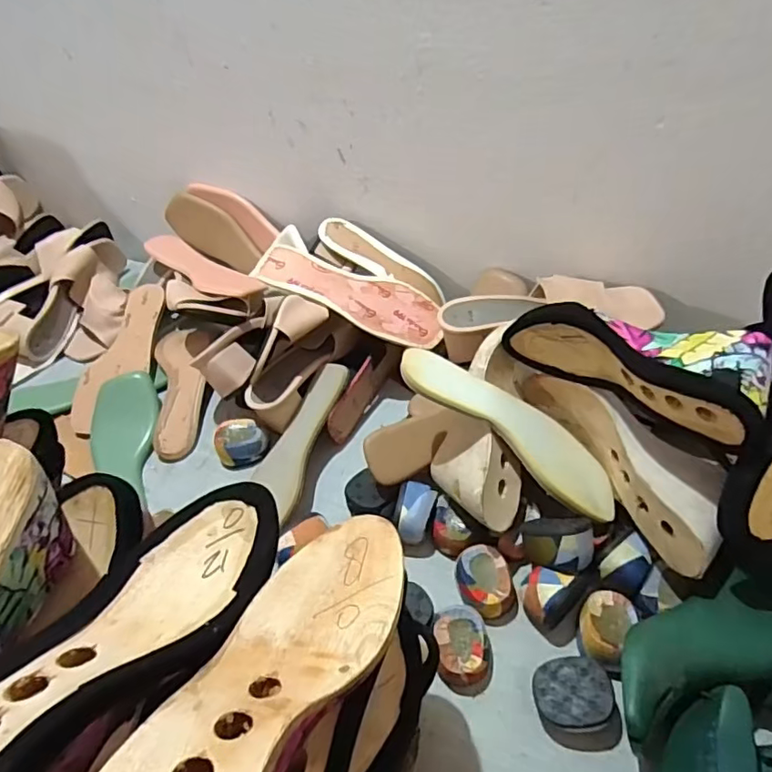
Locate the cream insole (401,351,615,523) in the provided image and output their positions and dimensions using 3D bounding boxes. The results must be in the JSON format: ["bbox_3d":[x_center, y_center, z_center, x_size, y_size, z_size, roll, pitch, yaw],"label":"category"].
[{"bbox_3d":[0.123,0.040,0.531,0.242,0.011,0.072,35,55,-3],"label":"cream insole"}]

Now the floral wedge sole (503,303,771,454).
[{"bbox_3d":[0.215,-0.023,0.485,0.087,0.081,0.236,-32,31,-21],"label":"floral wedge sole"}]

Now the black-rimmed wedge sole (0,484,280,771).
[{"bbox_3d":[-0.144,0.127,0.276,0.085,0.055,0.245,14,22,18],"label":"black-rimmed wedge sole"}]

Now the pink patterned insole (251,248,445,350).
[{"bbox_3d":[-0.042,-0.113,0.681,0.232,0.022,0.078,21,52,0],"label":"pink patterned insole"}]

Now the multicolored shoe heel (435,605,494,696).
[{"bbox_3d":[0.070,0.235,0.496,0.050,0.040,0.063,-5,48,2],"label":"multicolored shoe heel"}]

